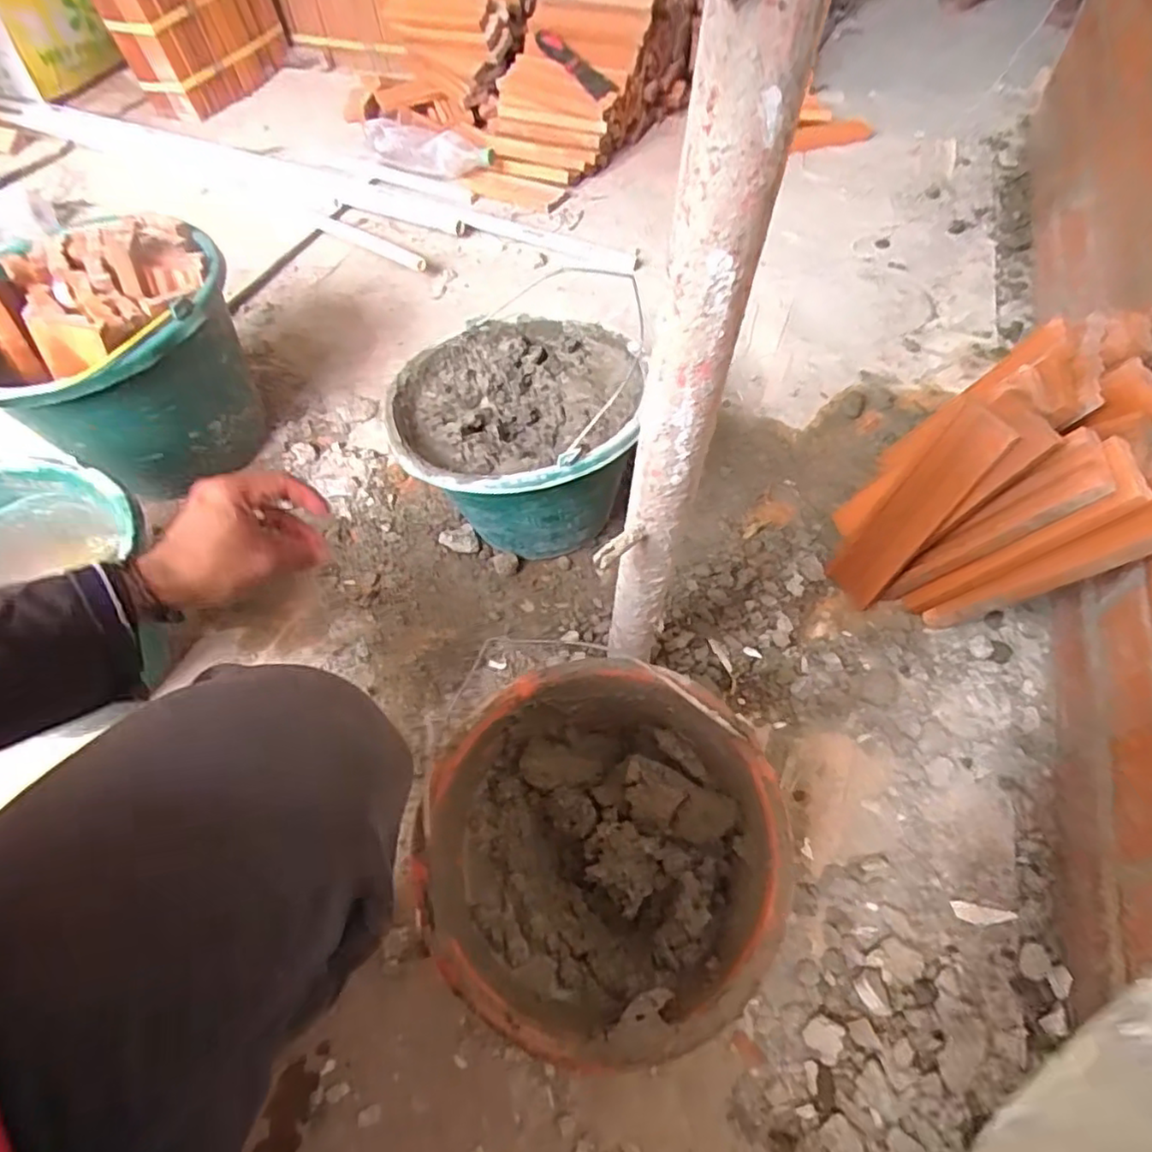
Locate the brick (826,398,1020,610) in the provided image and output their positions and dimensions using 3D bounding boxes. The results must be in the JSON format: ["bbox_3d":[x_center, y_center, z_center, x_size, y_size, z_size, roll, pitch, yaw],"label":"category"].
[{"bbox_3d":[0.323,-0.062,0.642,0.018,0.223,0.063,-9,51,-32],"label":"brick"}]

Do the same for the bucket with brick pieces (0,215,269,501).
[{"bbox_3d":[-0.534,-0.254,0.775,0.290,0.227,0.286,30,62,21],"label":"bucket with brick pieces"}]

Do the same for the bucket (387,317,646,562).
[{"bbox_3d":[-0.056,-0.137,0.728,0.256,0.183,0.257,-1,56,2],"label":"bucket"}]

